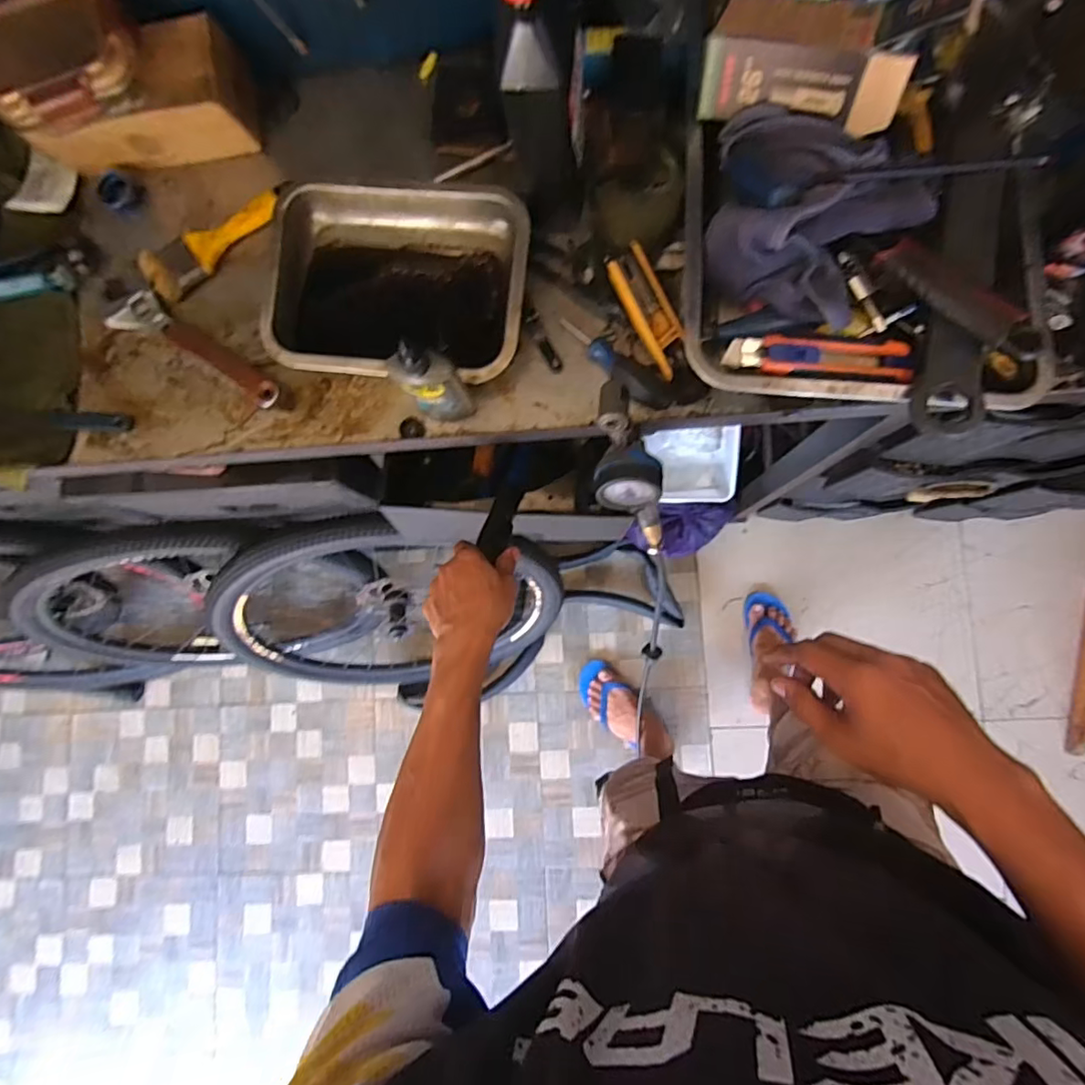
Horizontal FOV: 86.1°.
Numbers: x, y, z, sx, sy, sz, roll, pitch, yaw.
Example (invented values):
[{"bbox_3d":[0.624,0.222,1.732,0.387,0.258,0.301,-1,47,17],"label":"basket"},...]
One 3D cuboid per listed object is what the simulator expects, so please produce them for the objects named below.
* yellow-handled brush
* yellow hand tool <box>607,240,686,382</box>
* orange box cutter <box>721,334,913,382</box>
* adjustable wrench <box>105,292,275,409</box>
[{"bbox_3d":[-0.347,-0.316,0.620,0.158,0.027,0.050,-31,83,1],"label":"yellow-handled brush"},{"bbox_3d":[0.103,-0.217,0.545,0.038,0.016,0.123,-27,83,1],"label":"yellow hand tool"},{"bbox_3d":[0.217,-0.144,0.453,0.152,0.023,0.030,0,84,-13],"label":"orange box cutter"},{"bbox_3d":[-0.368,-0.200,0.607,0.217,0.022,0.048,34,88,7],"label":"adjustable wrench"}]

